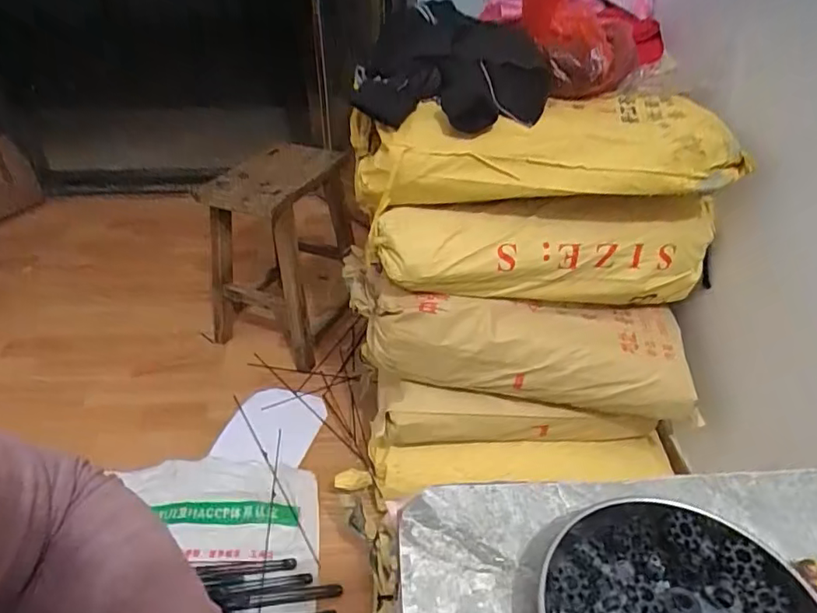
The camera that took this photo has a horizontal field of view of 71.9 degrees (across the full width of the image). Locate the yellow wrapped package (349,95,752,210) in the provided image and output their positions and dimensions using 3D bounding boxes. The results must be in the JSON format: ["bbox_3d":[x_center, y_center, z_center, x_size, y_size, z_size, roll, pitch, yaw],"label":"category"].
[{"bbox_3d":[0.205,-0.247,0.914,0.590,0.122,0.230,-2,35,-3],"label":"yellow wrapped package"}]

